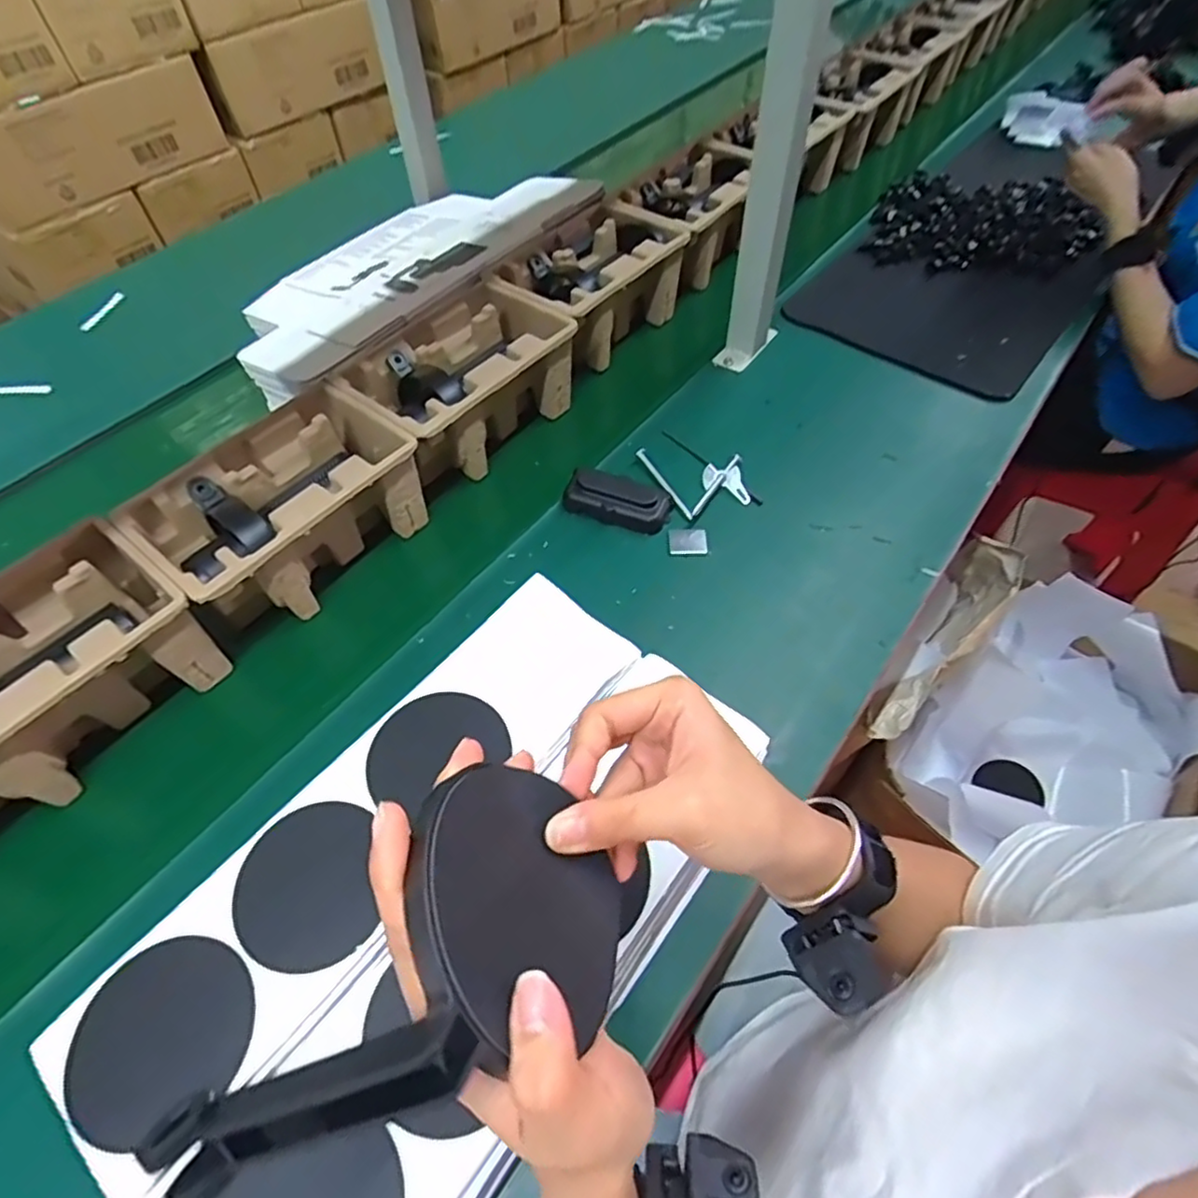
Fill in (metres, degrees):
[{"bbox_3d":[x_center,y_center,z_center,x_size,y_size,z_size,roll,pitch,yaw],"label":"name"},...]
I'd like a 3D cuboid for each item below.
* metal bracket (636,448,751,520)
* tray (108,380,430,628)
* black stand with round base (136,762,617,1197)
[{"bbox_3d":[0.102,-0.135,0.682,0.086,0.024,0.105,-20,60,-13],"label":"metal bracket"},{"bbox_3d":[-0.287,-0.084,0.605,0.148,0.101,0.224,34,63,19],"label":"tray"},{"bbox_3d":[-0.054,0.123,0.209,0.155,0.077,0.082,-21,58,-36],"label":"black stand with round base"}]

